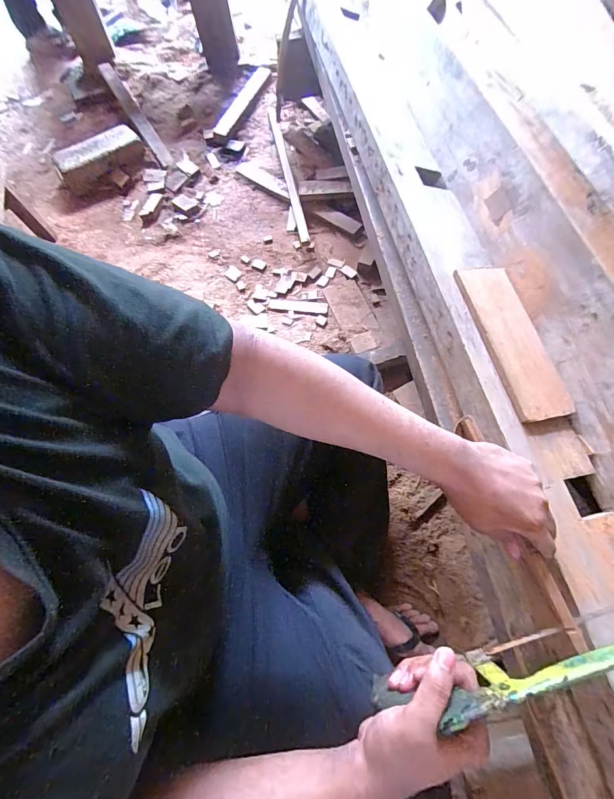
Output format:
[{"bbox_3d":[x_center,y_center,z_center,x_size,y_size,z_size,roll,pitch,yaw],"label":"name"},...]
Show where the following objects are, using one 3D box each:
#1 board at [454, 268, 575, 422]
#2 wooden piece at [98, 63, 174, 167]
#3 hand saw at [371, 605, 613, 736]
[{"bbox_3d":[0.308,-0.091,0.539,0.119,0.009,0.255,-4,66,-22],"label":"board"},{"bbox_3d":[-0.599,-0.997,1.261,0.055,0.050,0.560,-29,71,-8],"label":"wooden piece"},{"bbox_3d":[0.247,0.198,0.301,0.397,0.084,0.015,-17,70,-1],"label":"hand saw"}]

